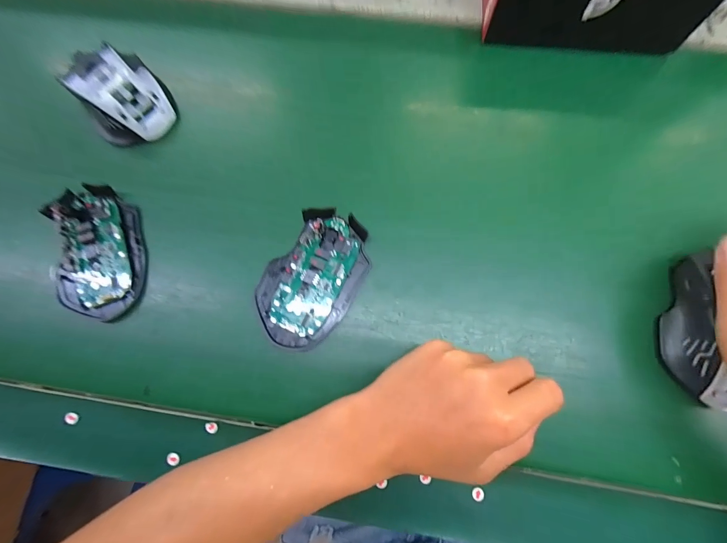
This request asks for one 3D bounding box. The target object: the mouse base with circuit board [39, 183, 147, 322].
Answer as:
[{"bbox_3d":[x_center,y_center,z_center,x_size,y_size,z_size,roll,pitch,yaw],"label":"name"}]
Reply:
[{"bbox_3d":[-0.222,-0.018,0.275,0.065,0.024,0.114,-11,76,-1],"label":"mouse base with circuit board"}]

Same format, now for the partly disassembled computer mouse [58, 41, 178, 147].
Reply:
[{"bbox_3d":[-0.220,-0.159,0.301,0.067,0.041,0.077,-40,79,-7],"label":"partly disassembled computer mouse"}]

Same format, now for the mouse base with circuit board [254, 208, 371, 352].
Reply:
[{"bbox_3d":[-0.040,0.005,0.267,0.069,0.018,0.112,29,79,8],"label":"mouse base with circuit board"}]

